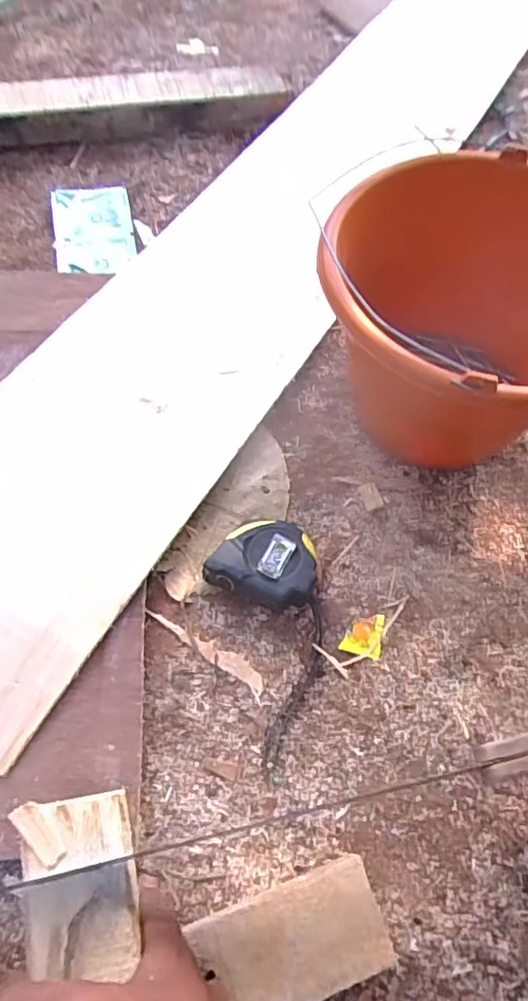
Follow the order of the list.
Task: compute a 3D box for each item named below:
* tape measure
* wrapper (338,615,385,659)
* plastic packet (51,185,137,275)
[{"bbox_3d":[0.000,0.049,0.451,0.080,0.040,0.063,14,63,4],"label":"tape measure"},{"bbox_3d":[0.078,0.103,0.448,0.030,0.005,0.035,15,63,4],"label":"wrapper"},{"bbox_3d":[-0.187,-0.297,0.626,0.084,0.020,0.124,-11,64,-9],"label":"plastic packet"}]

